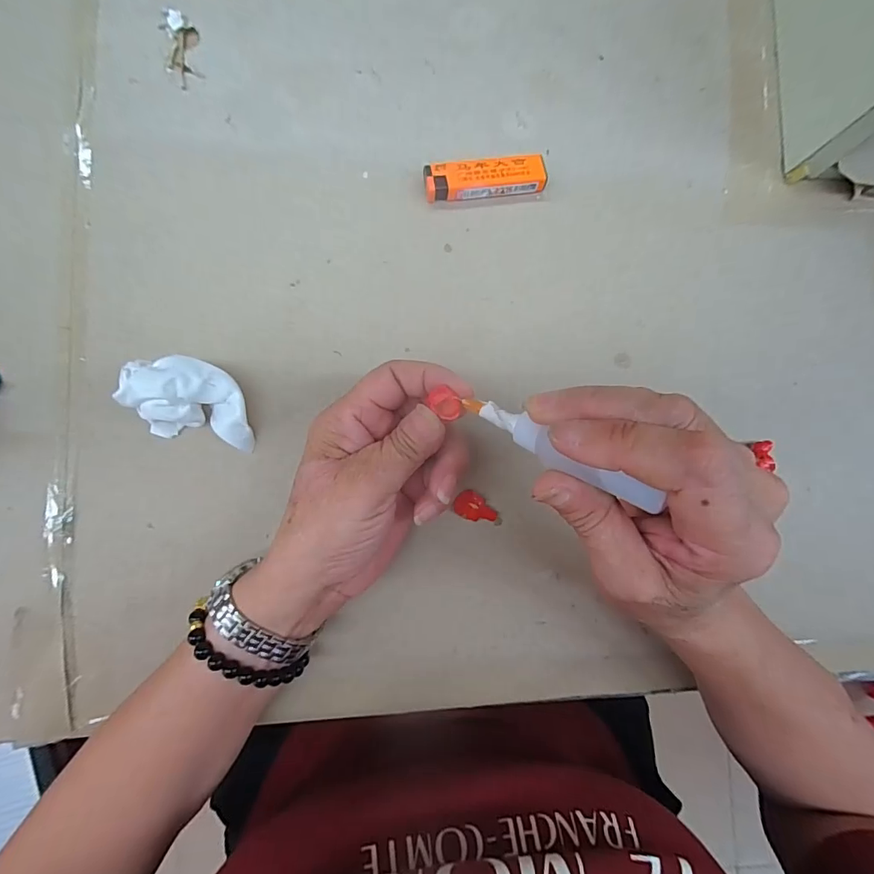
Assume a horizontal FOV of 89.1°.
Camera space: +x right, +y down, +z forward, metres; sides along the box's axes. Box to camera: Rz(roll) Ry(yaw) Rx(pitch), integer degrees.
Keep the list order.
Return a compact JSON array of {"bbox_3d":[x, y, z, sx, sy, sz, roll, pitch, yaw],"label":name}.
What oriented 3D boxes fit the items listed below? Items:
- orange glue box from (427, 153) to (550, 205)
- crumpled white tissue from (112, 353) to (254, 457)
[{"bbox_3d":[0.032,-0.173,0.298,0.080,0.014,0.023,-9,85,-5],"label":"orange glue box"},{"bbox_3d":[-0.140,-0.020,0.251,0.065,0.042,0.044,9,84,-3],"label":"crumpled white tissue"}]

